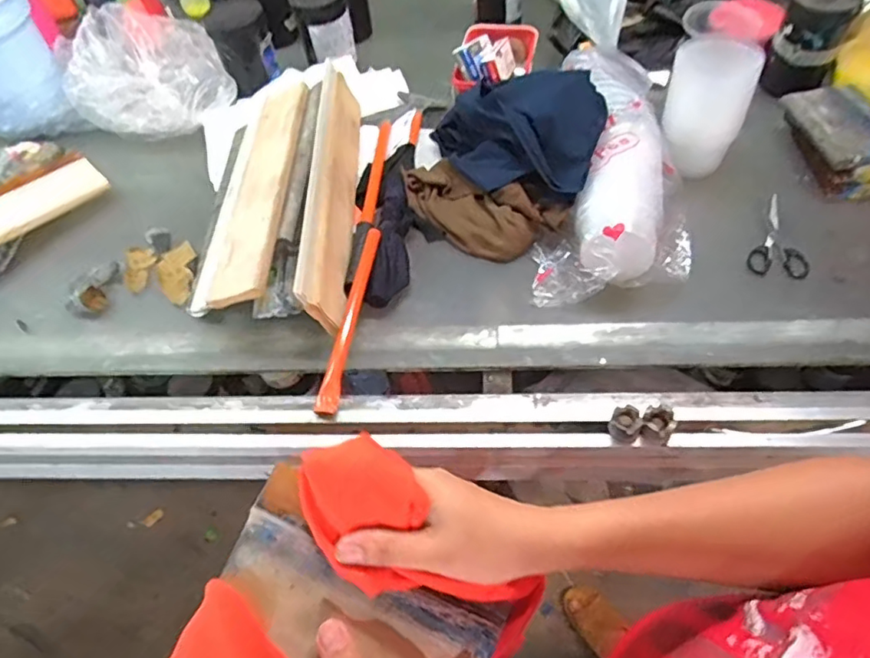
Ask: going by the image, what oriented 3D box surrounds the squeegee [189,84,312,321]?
[{"bbox_3d":[-0.284,-0.224,0.918,0.138,0.028,0.449,-12,56,20],"label":"squeegee"}]

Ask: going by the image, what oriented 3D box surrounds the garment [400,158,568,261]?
[{"bbox_3d":[0.062,-0.190,0.905,0.262,0.072,0.112,31,63,24],"label":"garment"}]

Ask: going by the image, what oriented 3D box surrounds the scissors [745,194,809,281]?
[{"bbox_3d":[0.516,-0.131,0.854,0.078,0.011,0.166,24,61,21],"label":"scissors"}]

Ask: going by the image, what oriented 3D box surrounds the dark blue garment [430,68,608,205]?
[{"bbox_3d":[0.114,-0.306,0.918,0.279,0.126,0.179,15,58,16],"label":"dark blue garment"}]

